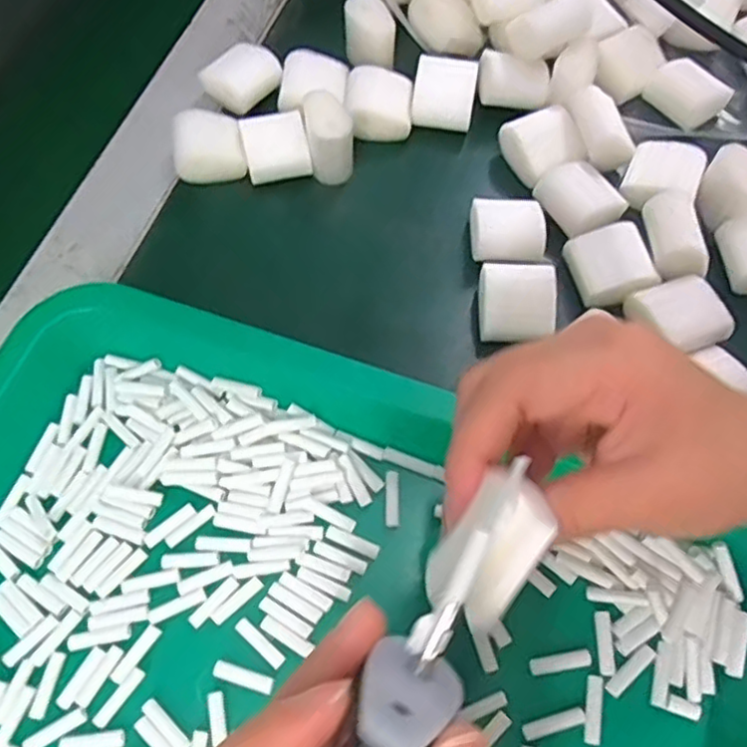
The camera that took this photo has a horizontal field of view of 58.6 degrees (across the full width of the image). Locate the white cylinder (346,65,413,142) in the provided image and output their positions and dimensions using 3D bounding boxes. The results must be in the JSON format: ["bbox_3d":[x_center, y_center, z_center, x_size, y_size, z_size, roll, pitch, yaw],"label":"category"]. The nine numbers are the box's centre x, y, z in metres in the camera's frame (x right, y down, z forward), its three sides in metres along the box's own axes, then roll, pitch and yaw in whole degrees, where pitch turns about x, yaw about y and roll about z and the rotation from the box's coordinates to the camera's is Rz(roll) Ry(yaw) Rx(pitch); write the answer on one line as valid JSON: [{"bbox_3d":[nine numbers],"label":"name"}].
[{"bbox_3d":[0.003,-0.147,0.367,0.035,0.027,0.034,-1,65,1],"label":"white cylinder"}]

